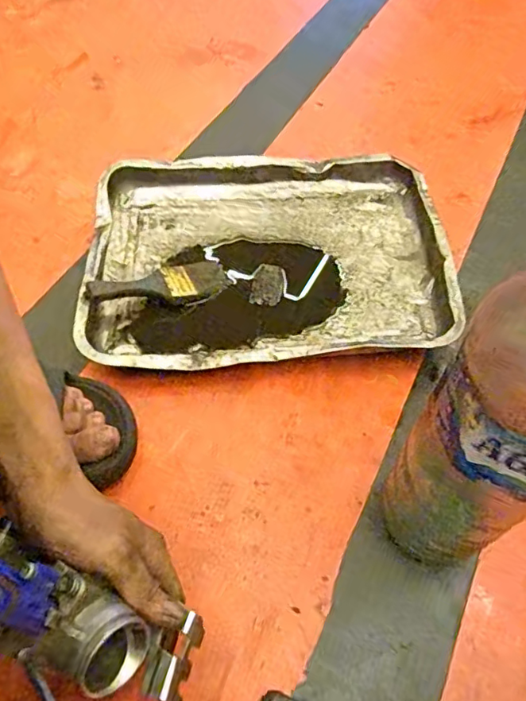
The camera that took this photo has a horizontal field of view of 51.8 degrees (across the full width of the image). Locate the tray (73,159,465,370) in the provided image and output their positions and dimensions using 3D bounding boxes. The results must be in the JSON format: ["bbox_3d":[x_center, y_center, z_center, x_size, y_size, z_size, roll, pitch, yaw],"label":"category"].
[{"bbox_3d":[0.003,-0.105,0.610,0.385,0.048,0.289,-3,56,-1],"label":"tray"}]

